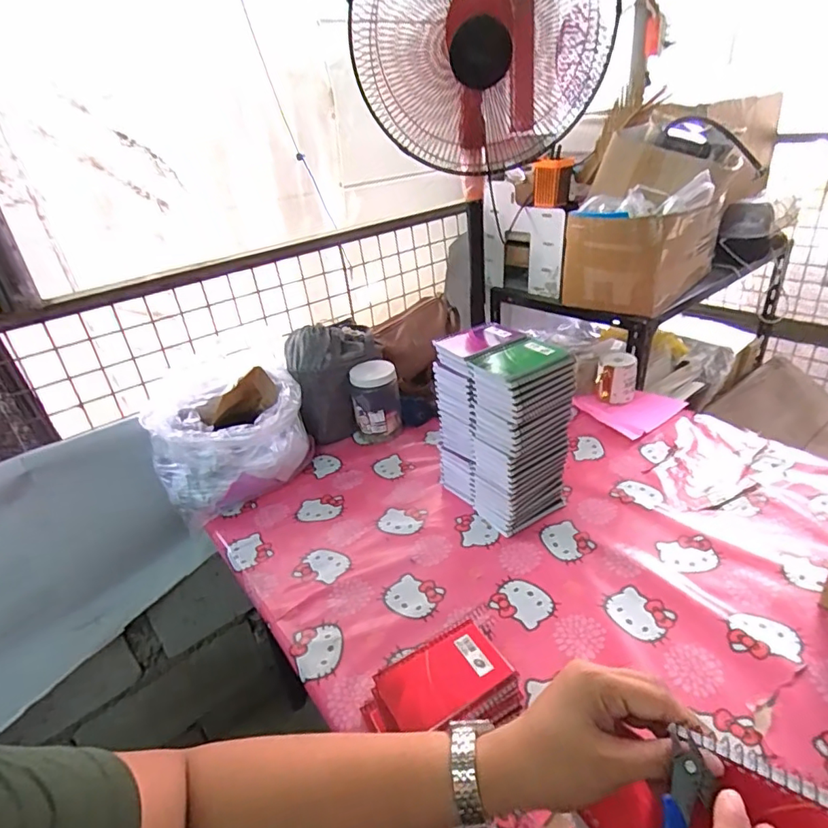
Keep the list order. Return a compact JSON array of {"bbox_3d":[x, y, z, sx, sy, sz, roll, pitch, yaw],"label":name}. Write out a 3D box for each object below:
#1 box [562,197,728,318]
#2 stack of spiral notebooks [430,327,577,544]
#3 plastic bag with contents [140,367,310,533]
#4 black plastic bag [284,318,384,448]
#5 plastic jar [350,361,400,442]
[{"bbox_3d":[0.543,-0.387,1.240,0.349,0.209,0.218,-27,35,-32],"label":"box"},{"bbox_3d":[0.143,0.024,0.871,0.133,0.282,0.197,-23,33,-26],"label":"stack of spiral notebooks"},{"bbox_3d":[-0.359,0.052,1.029,0.278,0.188,0.203,-23,33,-26],"label":"plastic bag with contents"},{"bbox_3d":[-0.166,-0.073,1.149,0.215,0.246,0.103,-23,33,-26],"label":"black plastic bag"},{"bbox_3d":[-0.082,-0.027,1.140,0.097,0.157,0.082,-9,29,-4],"label":"plastic jar"}]

